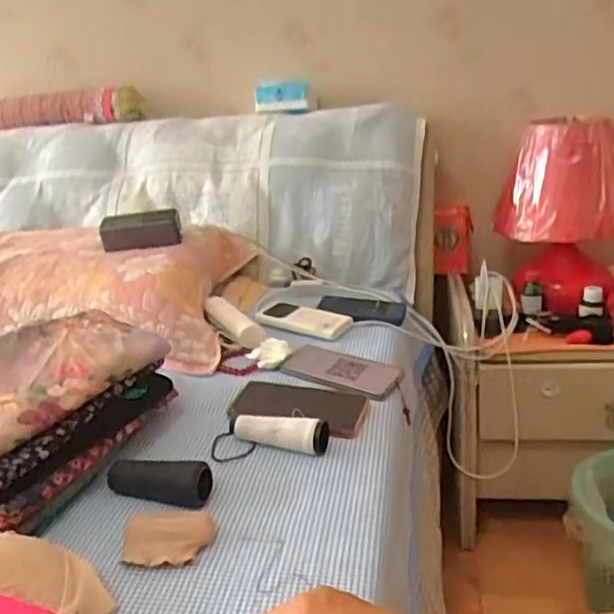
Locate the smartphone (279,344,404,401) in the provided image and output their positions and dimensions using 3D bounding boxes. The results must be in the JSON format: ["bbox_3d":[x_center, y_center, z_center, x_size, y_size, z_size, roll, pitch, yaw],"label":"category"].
[{"bbox_3d":[0.047,0.088,0.863,0.163,0.017,0.083,12,24,30],"label":"smartphone"}]

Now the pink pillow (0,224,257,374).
[{"bbox_3d":[-0.465,-0.017,1.043,0.685,0.142,0.380,-2,22,5],"label":"pink pillow"}]

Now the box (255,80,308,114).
[{"bbox_3d":[-0.057,-0.446,1.329,0.125,0.064,0.025,6,12,23],"label":"box"}]

